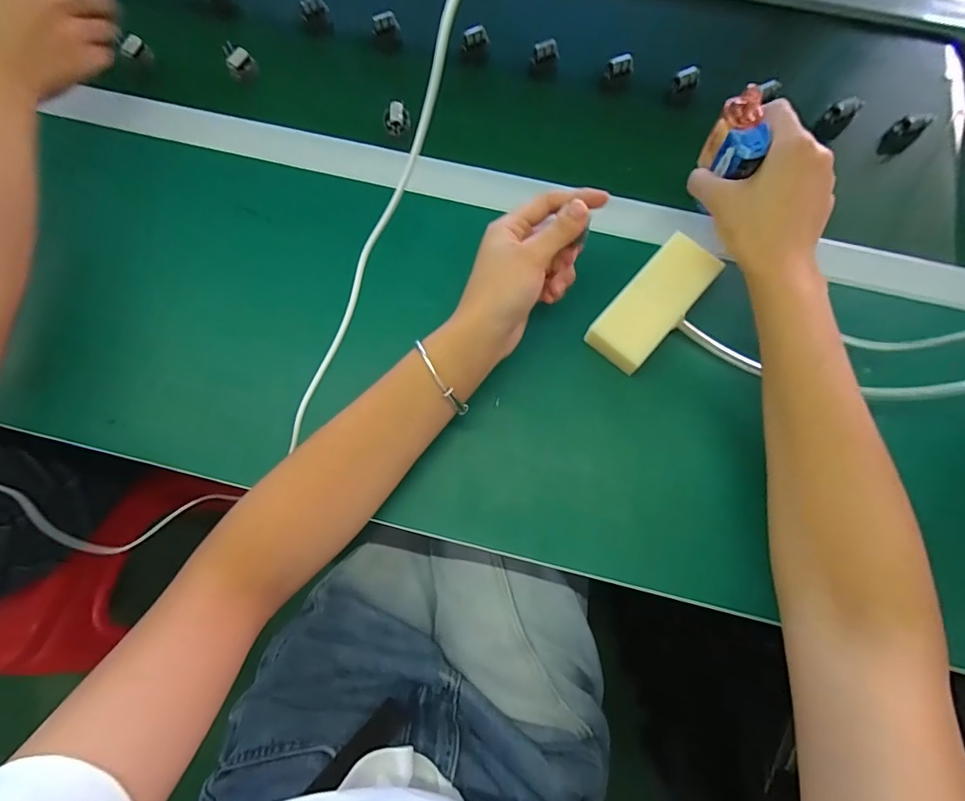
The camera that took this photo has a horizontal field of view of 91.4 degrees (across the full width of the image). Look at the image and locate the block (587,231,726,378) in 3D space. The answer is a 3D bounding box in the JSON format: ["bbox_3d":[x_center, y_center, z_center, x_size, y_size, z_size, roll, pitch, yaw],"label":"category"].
[{"bbox_3d":[0.143,-0.081,0.391,0.050,0.018,0.124,42,79,10],"label":"block"}]

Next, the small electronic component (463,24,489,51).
[{"bbox_3d":[-0.008,-0.378,0.488,0.028,0.013,0.013,-17,76,-5],"label":"small electronic component"}]

